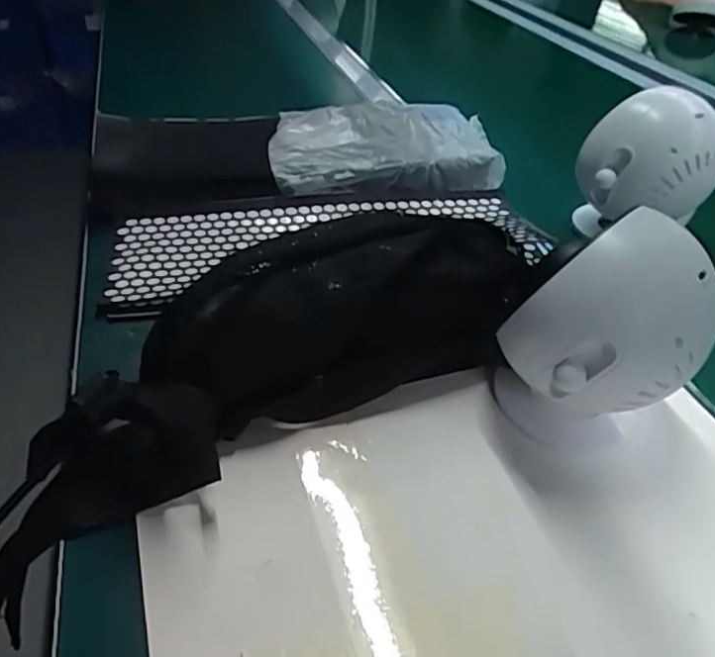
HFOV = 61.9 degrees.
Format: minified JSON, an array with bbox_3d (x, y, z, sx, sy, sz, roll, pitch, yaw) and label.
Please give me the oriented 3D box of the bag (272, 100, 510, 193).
[{"bbox_3d":[0.023,-0.186,0.594,0.224,0.044,0.140,-6,41,-10],"label":"bag"}]

